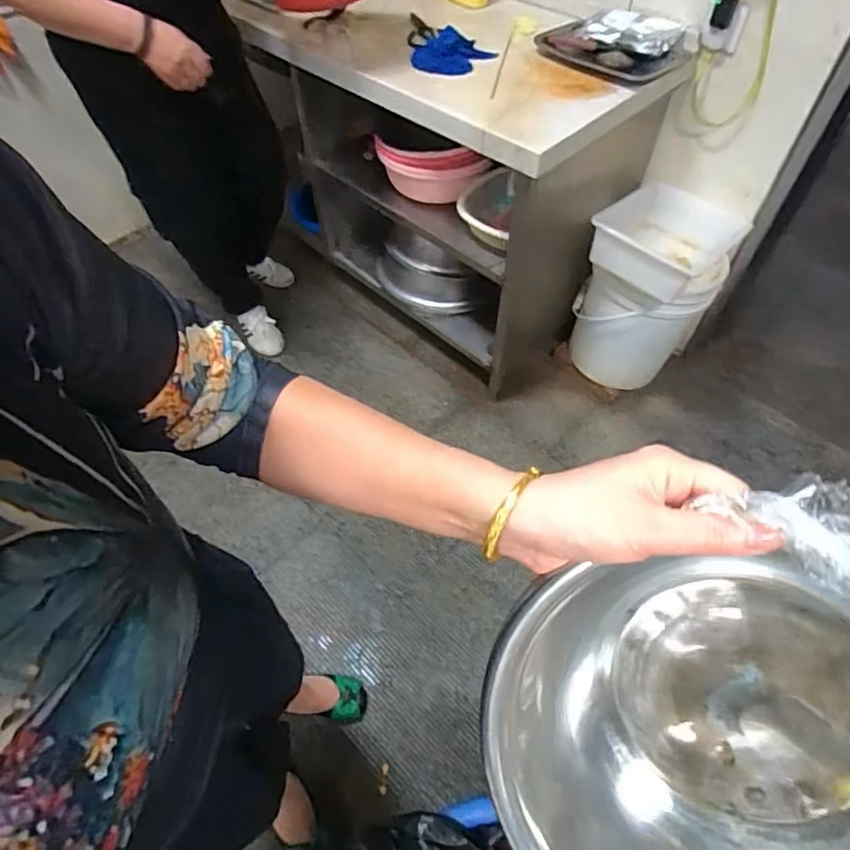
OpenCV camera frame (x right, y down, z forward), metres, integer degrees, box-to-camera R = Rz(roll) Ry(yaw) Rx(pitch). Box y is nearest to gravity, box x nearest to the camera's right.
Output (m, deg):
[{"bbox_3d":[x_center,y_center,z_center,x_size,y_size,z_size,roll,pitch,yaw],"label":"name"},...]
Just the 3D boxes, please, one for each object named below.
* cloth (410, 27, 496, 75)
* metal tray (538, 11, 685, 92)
[{"bbox_3d":[0.067,-0.831,1.237,0.177,0.049,0.151,10,55,9],"label":"cloth"},{"bbox_3d":[0.423,-0.861,1.224,0.318,0.084,0.243,38,63,26],"label":"metal tray"}]

